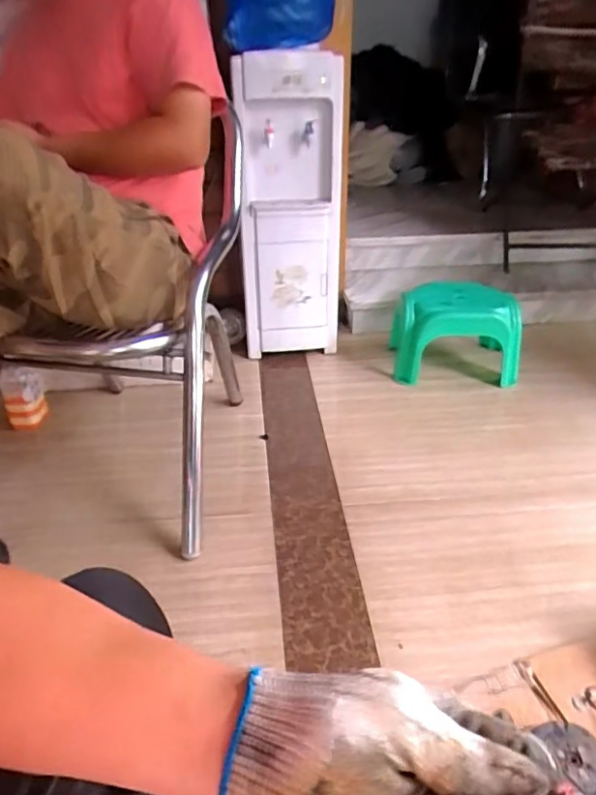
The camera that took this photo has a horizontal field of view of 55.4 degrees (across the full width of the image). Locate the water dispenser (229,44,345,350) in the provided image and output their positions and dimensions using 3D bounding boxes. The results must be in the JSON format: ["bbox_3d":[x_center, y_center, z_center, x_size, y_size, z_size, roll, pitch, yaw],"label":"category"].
[{"bbox_3d":[-0.011,-0.565,1.695,0.273,0.787,0.363,1,32,4],"label":"water dispenser"}]

